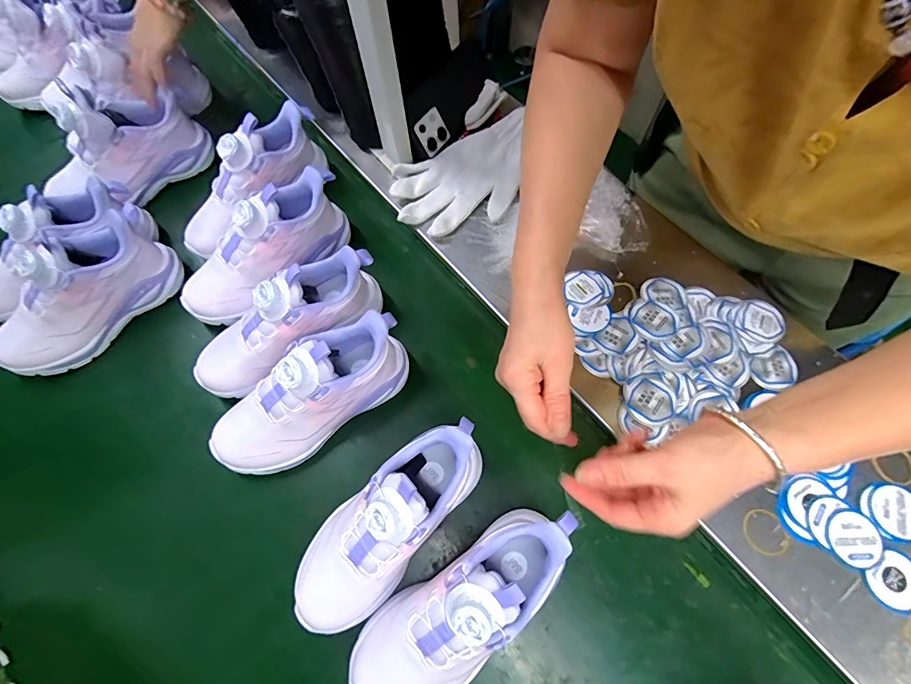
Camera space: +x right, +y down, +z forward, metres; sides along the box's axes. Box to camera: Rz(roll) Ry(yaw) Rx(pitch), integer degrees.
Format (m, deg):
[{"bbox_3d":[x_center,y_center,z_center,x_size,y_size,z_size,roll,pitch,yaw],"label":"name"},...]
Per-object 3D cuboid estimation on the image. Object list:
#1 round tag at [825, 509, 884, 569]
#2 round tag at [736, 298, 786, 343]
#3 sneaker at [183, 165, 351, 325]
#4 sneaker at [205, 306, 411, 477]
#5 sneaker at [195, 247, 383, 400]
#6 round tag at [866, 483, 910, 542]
[{"bbox_3d":[0.354,0.174,0.382,0.045,0.004,0.045,-1,68,2],"label":"round tag"},{"bbox_3d":[0.324,-0.022,0.458,0.047,0.005,0.048,-1,68,2],"label":"round tag"},{"bbox_3d":[-0.218,-0.107,0.497,0.217,0.112,0.075,-41,72,-2],"label":"sneaker"},{"bbox_3d":[-0.144,0.048,0.421,0.207,0.112,0.084,-30,69,-12],"label":"sneaker"},{"bbox_3d":[-0.181,-0.025,0.456,0.210,0.110,0.082,-32,70,-10],"label":"sneaker"},{"bbox_3d":[0.402,0.154,0.392,0.049,0.005,0.047,-1,68,2],"label":"round tag"}]

